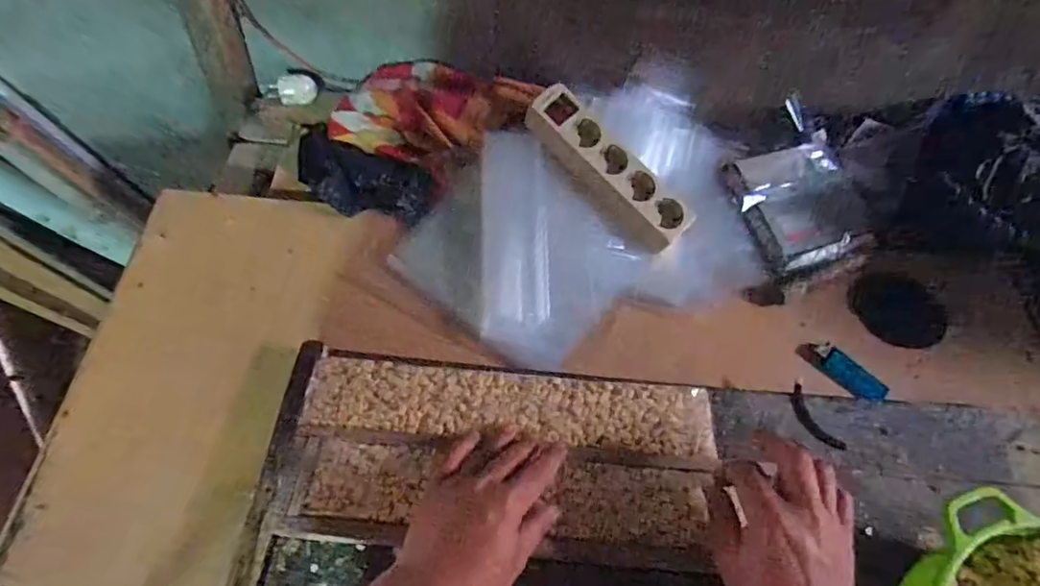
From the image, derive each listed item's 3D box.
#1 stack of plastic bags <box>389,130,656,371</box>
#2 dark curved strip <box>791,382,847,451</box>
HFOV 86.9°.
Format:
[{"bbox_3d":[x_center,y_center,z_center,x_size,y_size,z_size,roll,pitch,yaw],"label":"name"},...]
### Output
[{"bbox_3d":[0.003,-0.046,0.613,0.230,0.032,0.212,41,78,7],"label":"stack of plastic bags"},{"bbox_3d":[0.285,0.123,0.534,0.024,0.007,0.070,-24,64,-15],"label":"dark curved strip"}]

